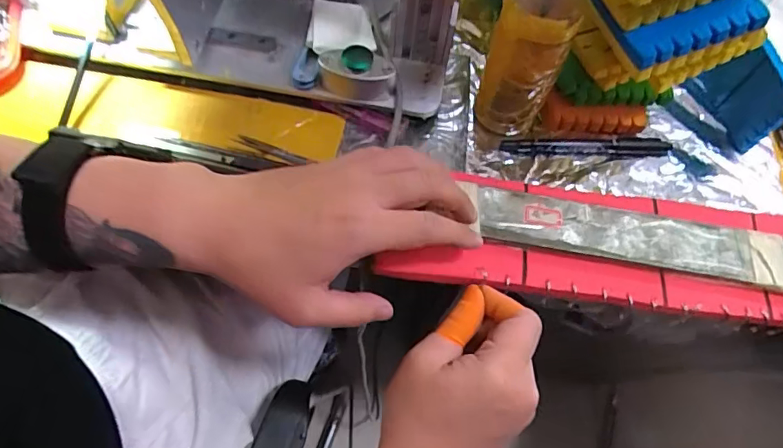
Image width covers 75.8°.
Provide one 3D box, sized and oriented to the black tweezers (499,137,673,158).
[{"bbox_3d":[0.159,-0.064,0.412,0.138,0.008,0.017,1,65,-2],"label":"black tweezers"}]

